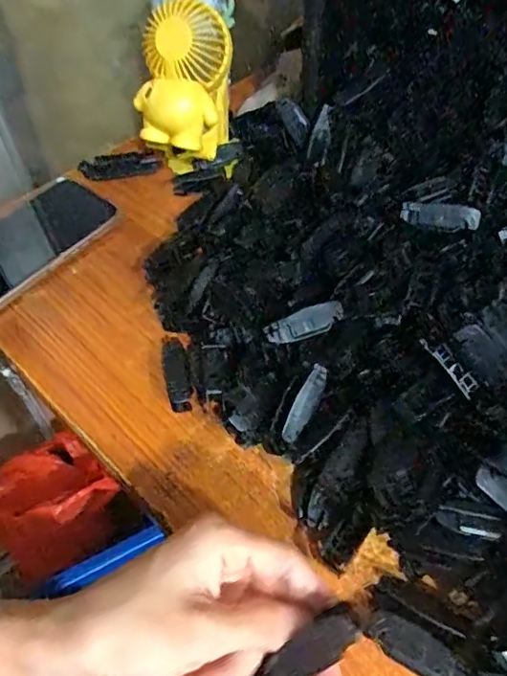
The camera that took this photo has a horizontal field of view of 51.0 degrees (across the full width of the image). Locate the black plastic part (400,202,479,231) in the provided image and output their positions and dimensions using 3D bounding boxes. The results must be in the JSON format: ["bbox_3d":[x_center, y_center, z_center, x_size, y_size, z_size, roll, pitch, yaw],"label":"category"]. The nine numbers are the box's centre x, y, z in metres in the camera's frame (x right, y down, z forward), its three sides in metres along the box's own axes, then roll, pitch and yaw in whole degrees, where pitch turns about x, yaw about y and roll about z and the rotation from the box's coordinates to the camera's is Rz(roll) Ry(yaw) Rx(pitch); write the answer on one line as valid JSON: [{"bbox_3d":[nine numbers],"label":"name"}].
[{"bbox_3d":[0.123,-0.082,0.352,0.049,0.011,0.020,11,55,9],"label":"black plastic part"}]

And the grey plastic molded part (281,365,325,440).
[{"bbox_3d":[0.031,0.039,0.313,0.010,0.015,0.047,24,75,19],"label":"grey plastic molded part"}]

